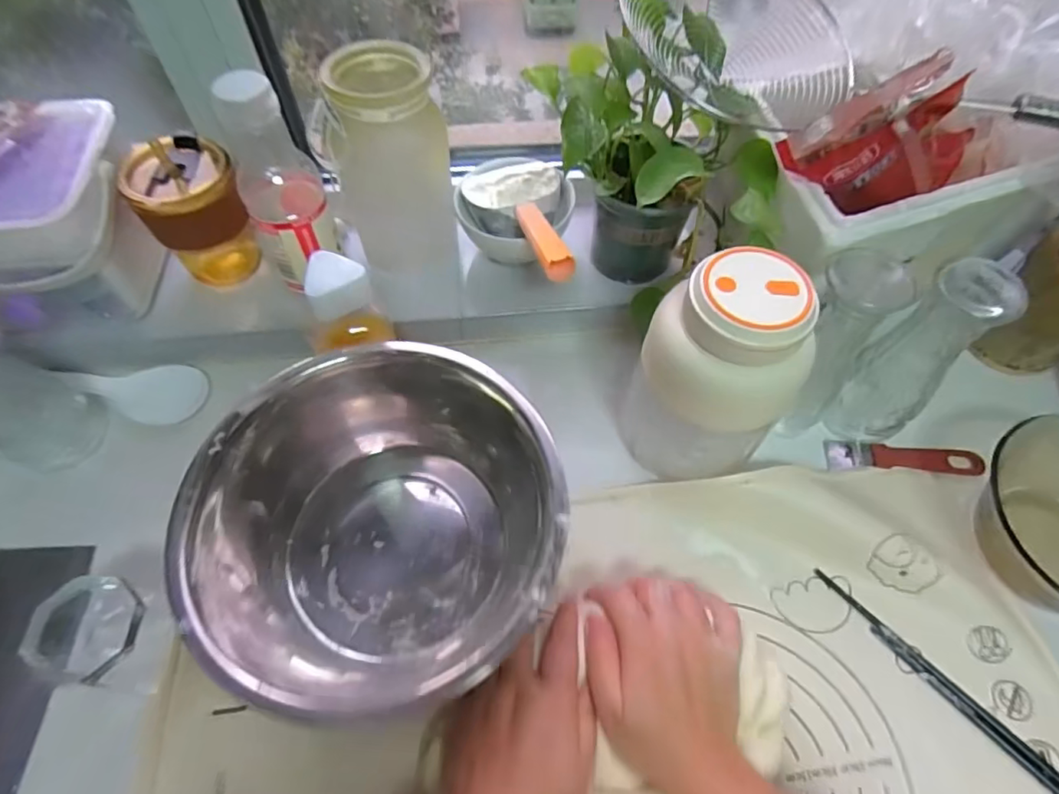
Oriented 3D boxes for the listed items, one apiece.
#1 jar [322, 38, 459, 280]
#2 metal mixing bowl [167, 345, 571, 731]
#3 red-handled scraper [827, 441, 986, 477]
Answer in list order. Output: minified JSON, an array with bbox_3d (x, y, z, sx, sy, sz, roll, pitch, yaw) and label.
[{"bbox_3d":[-0.121,-0.204,0.517,0.099,0.183,0.107,0,58,0],"label":"jar"},{"bbox_3d":[-0.102,0.089,0.427,0.245,0.103,0.226,2,58,2],"label":"metal mixing bowl"},{"bbox_3d":[0.330,0.054,0.511,0.131,0.009,0.026,3,61,1],"label":"red-handled scraper"}]

